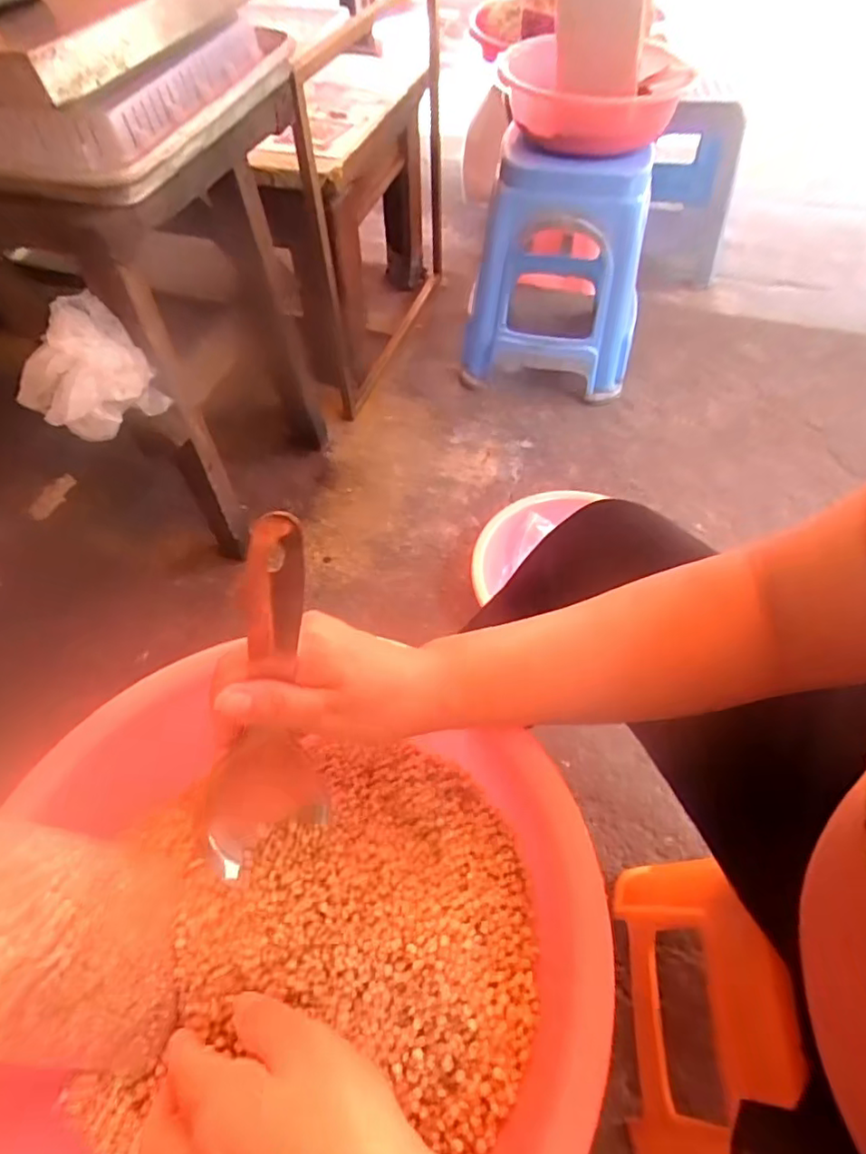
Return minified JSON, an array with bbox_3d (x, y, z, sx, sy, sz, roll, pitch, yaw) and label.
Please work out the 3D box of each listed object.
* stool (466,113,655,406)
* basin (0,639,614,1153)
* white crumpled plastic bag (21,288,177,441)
[{"bbox_3d":[0.260,-0.648,1.235,0.341,0.433,0.356,10,56,9],"label":"stool"},{"bbox_3d":[-0.101,0.194,0.329,0.360,0.089,0.300,19,58,15],"label":"basin"},{"bbox_3d":[-0.413,-0.238,0.720,0.092,0.129,0.139,35,63,23],"label":"white crumpled plastic bag"}]

